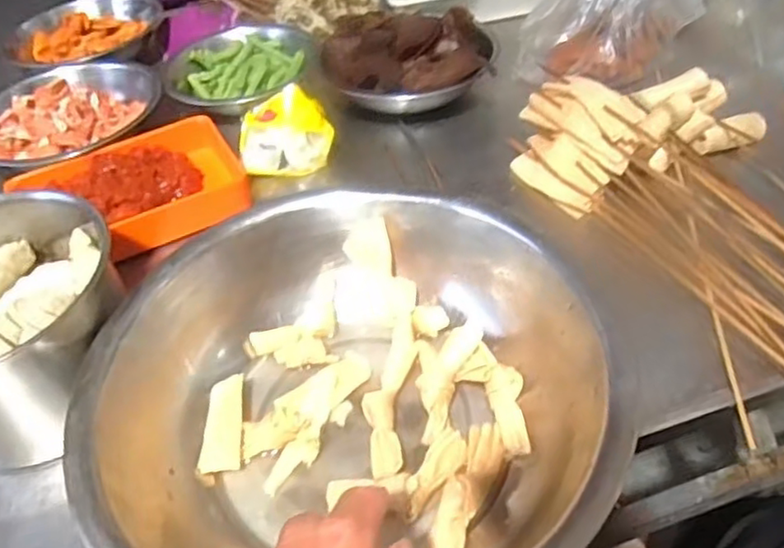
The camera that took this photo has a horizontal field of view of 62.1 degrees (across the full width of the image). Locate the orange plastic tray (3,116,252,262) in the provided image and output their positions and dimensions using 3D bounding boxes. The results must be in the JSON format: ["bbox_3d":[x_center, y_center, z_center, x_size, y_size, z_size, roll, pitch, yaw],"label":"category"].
[{"bbox_3d":[-0.222,-0.069,0.567,0.185,0.037,0.141,-26,48,-18],"label":"orange plastic tray"}]

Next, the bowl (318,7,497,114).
[{"bbox_3d":[0.015,-0.220,0.655,0.172,0.058,0.140,-6,45,1],"label":"bowl"}]

